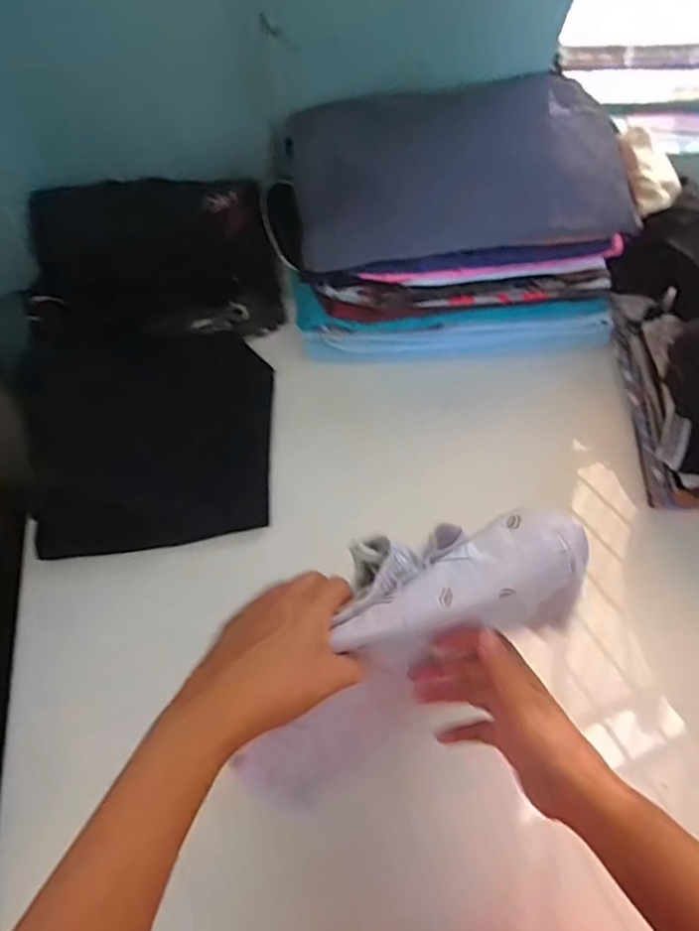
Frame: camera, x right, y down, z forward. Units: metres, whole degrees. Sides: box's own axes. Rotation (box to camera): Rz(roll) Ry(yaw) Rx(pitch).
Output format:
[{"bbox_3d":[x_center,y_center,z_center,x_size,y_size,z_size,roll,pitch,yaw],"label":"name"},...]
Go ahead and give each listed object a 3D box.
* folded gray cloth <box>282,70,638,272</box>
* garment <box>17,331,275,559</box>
[{"bbox_3d":[0.098,-0.279,0.579,0.297,0.030,0.168,-10,88,-2],"label":"folded gray cloth"},{"bbox_3d":[-0.185,-0.031,0.594,0.221,0.033,0.212,-4,74,-20],"label":"garment"}]

